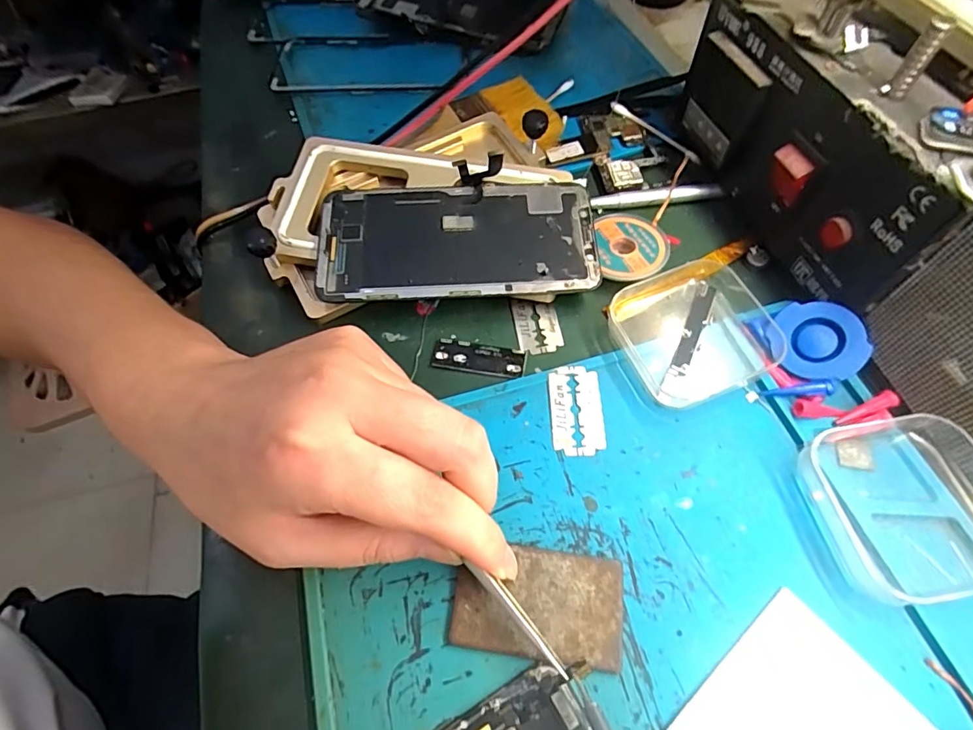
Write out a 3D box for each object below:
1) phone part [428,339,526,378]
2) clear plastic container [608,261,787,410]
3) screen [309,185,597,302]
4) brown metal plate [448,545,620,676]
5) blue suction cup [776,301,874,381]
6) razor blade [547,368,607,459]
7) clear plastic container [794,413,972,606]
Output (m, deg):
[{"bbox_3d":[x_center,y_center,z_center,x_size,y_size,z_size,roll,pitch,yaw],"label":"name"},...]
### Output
[{"bbox_3d":[-0.004,-0.004,0.239,0.045,0.004,0.015,7,60,8],"label":"phone part"},{"bbox_3d":[0.098,-0.017,0.235,0.069,0.013,0.065,-21,60,-8],"label":"clear plastic container"},{"bbox_3d":[-0.015,-0.065,0.253,0.138,0.005,0.067,-2,66,-1],"label":"screen"},{"bbox_3d":[0.018,0.087,0.182,0.061,0.004,0.037,6,60,7],"label":"brown metal plate"},{"bbox_3d":[0.147,-0.012,0.218,0.031,0.007,0.036,-19,69,30],"label":"blue suction cup"},{"bbox_3d":[0.040,0.019,0.221,0.023,0.004,0.042,-3,59,2],"label":"razor blade"},{"bbox_3d":[0.162,0.052,0.187,0.069,0.016,0.064,-11,59,-3],"label":"clear plastic container"}]

